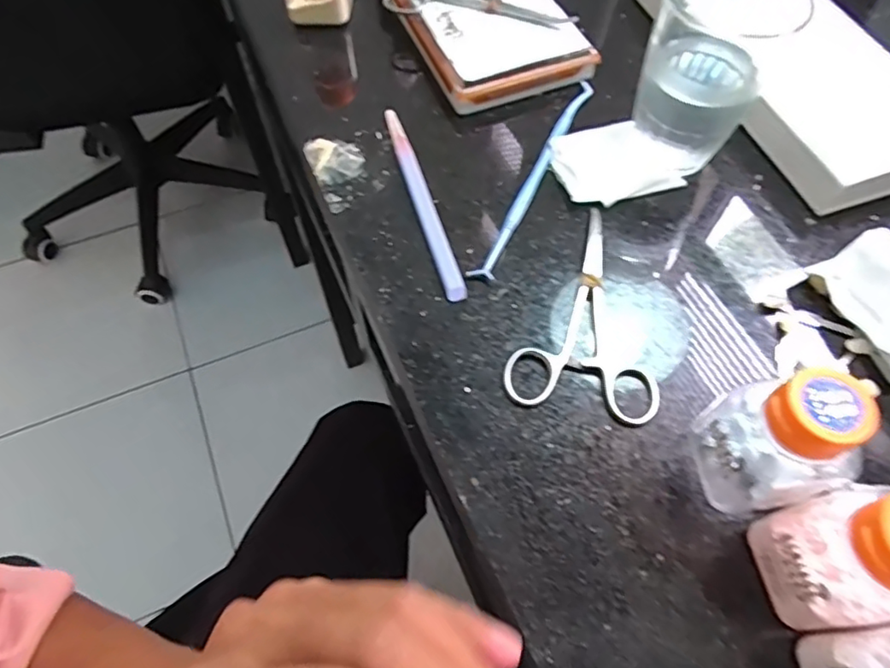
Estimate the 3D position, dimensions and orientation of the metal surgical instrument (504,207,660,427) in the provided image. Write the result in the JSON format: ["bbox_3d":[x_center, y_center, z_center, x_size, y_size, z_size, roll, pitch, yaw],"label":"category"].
[{"bbox_3d":[0.076,-0.013,0.294,0.069,0.004,0.116,14,62,7],"label":"metal surgical instrument"}]

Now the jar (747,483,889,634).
[{"bbox_3d":[0.142,0.080,0.206,0.037,0.072,0.046,-20,63,-10],"label":"jar"}]

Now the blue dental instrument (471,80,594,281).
[{"bbox_3d":[0.055,-0.095,0.337,0.011,0.005,0.164,25,64,13],"label":"blue dental instrument"}]

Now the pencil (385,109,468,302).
[{"bbox_3d":[-0.013,-0.077,0.329,0.012,0.007,0.138,-15,63,-8],"label":"pencil"}]

